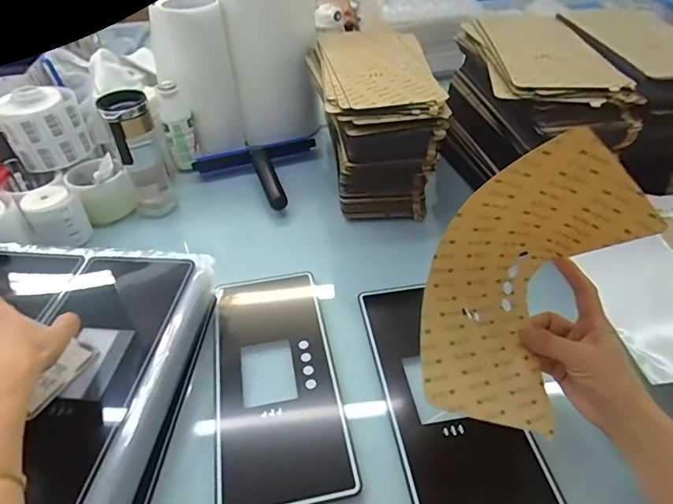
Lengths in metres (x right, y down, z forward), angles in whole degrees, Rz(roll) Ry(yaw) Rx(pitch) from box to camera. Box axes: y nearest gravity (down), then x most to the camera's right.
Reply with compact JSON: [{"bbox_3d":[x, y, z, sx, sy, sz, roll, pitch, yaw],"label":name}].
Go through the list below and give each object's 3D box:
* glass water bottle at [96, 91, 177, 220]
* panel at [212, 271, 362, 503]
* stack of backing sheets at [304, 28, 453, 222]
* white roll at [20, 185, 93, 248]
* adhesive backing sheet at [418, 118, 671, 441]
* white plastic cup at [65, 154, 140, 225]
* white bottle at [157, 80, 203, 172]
[{"bbox_3d":[-0.290,-0.137,0.695,0.063,0.184,0.055,-20,45,-18],"label":"glass water bottle"},{"bbox_3d":[-0.068,0.130,0.510,0.131,0.011,0.284,-8,43,-8],"label":"panel"},{"bbox_3d":[0.056,-0.210,0.748,0.167,0.184,0.307,-7,42,-5],"label":"stack of backing sheets"},{"bbox_3d":[-0.397,-0.047,0.664,0.069,0.069,0.071,-32,50,-28],"label":"white roll"},{"bbox_3d":[0.146,0.022,0.372,0.133,0.184,0.191,24,47,24],"label":"adhesive backing sheet"},{"bbox_3d":[-0.367,-0.099,0.723,0.081,0.073,0.082,-28,48,-26],"label":"white plastic cup"},{"bbox_3d":[-0.264,-0.210,0.786,0.051,0.140,0.050,-16,44,-15],"label":"white bottle"}]

